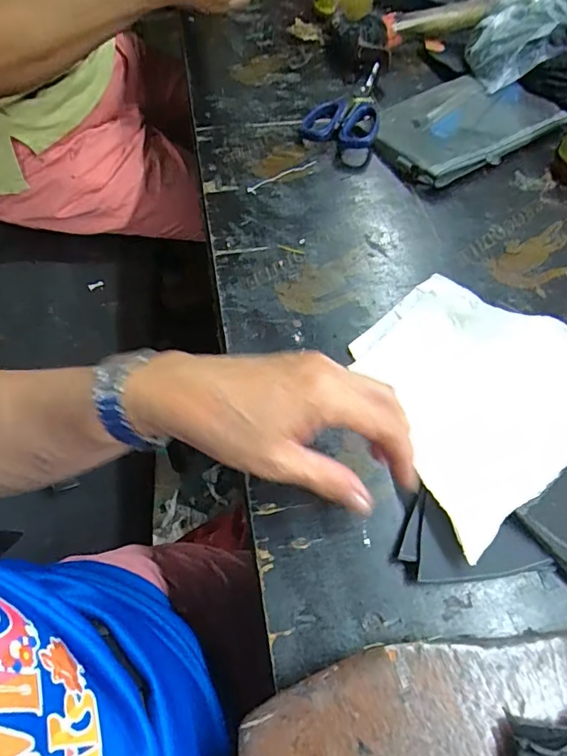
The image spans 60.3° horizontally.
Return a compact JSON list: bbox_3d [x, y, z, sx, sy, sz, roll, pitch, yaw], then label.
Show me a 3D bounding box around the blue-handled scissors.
[{"bbox_3d":[0.070,-0.305,0.538,0.078,0.014,0.145,13,62,4],"label":"blue-handled scissors"}]

